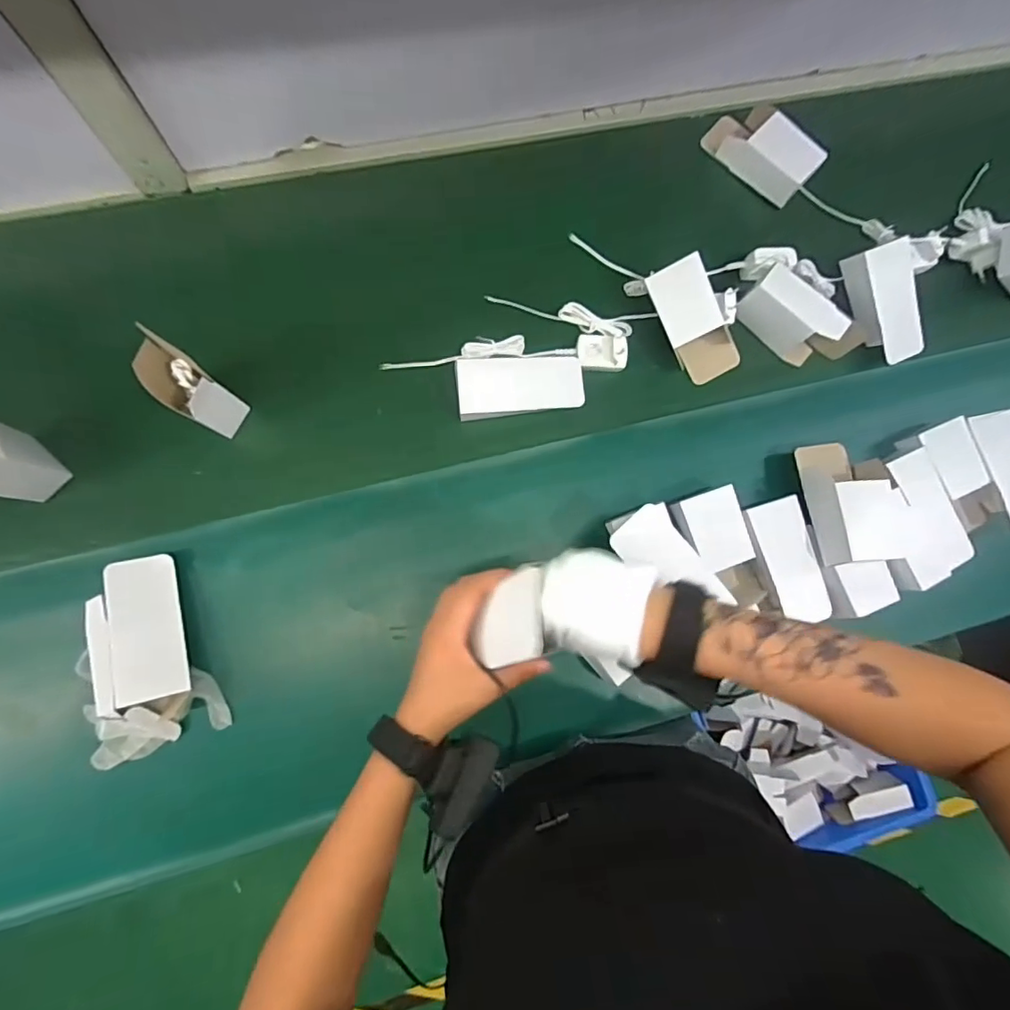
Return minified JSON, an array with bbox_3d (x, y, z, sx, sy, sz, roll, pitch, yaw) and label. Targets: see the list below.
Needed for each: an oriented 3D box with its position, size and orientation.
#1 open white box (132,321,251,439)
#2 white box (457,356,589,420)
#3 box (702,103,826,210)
[{"bbox_3d":[-0.324,-0.119,0.557,0.077,0.106,0.049,33,81,-1],"label":"open white box"},{"bbox_3d":[0.017,-0.141,0.627,0.143,0.020,0.074,-5,84,-7],"label":"white box"},{"bbox_3d":[0.339,-0.469,0.711,0.142,0.064,0.065,42,81,0],"label":"box"}]

